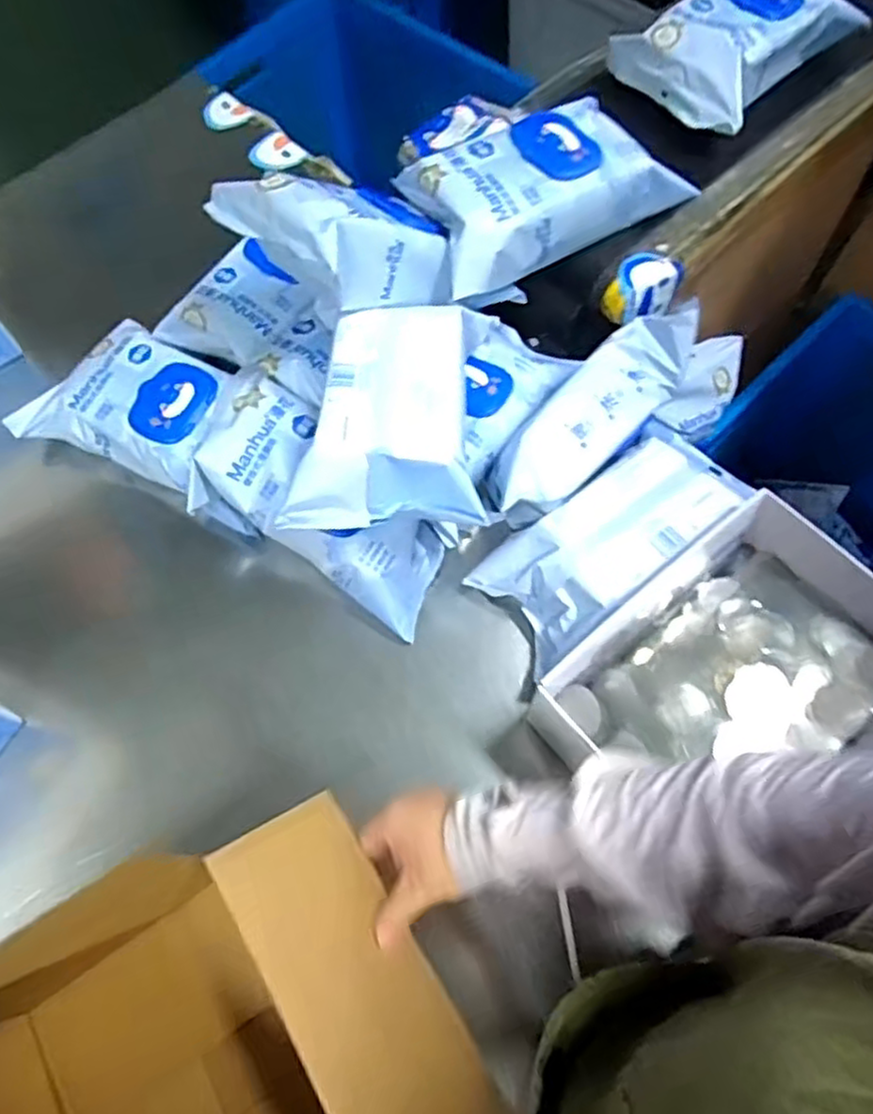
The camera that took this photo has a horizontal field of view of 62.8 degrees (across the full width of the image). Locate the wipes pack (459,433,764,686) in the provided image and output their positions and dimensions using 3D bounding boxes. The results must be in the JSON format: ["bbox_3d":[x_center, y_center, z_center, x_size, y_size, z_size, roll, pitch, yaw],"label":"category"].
[{"bbox_3d":[0.158,-0.018,0.620,0.249,0.062,0.106,-33,72,-12],"label":"wipes pack"}]

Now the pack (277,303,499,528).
[{"bbox_3d":[-0.037,-0.123,0.576,0.146,0.061,0.202,0,68,0],"label":"pack"}]

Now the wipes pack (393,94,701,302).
[{"bbox_3d":[0.100,-0.340,0.649,0.251,0.071,0.138,-31,71,-11],"label":"wipes pack"}]

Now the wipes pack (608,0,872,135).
[{"bbox_3d":[0.325,-0.550,0.772,0.285,0.084,0.167,-43,74,-15],"label":"wipes pack"}]

